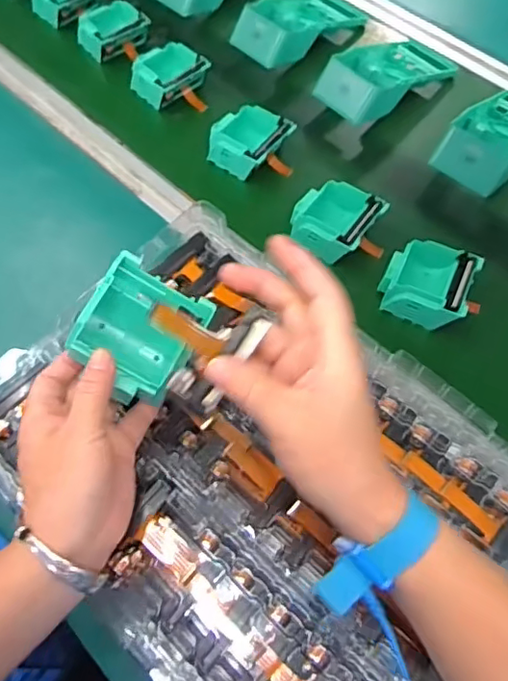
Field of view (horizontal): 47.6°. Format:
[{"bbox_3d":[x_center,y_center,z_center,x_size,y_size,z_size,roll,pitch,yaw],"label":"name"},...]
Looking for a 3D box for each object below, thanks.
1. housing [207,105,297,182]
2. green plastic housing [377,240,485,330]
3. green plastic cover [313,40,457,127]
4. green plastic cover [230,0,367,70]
[{"bbox_3d":[-0.006,-0.222,0.653,0.080,0.044,0.079,33,66,18],"label":"housing"},{"bbox_3d":[0.162,-0.049,0.560,0.085,0.052,0.088,24,63,13],"label":"green plastic housing"},{"bbox_3d":[0.160,-0.330,0.711,0.193,0.058,0.098,-39,67,-19],"label":"green plastic cover"},{"bbox_3d":[0.058,-0.422,0.766,0.194,0.047,0.098,-41,68,-20],"label":"green plastic cover"}]

